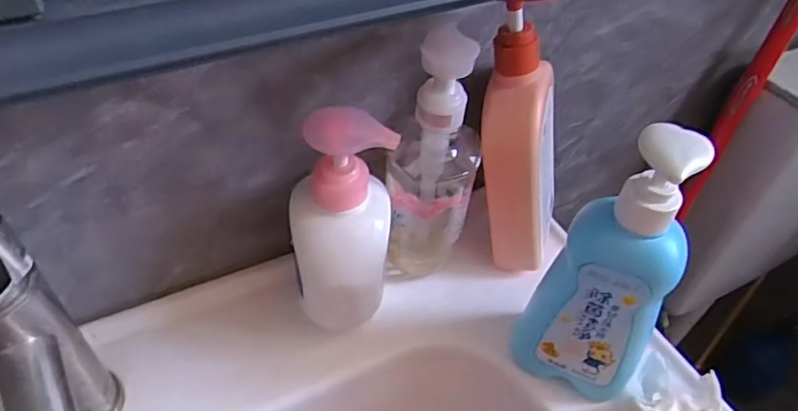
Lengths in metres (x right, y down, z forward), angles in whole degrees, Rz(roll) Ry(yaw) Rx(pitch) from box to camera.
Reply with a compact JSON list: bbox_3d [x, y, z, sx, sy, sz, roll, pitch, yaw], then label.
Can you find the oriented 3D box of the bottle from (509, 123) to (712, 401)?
[{"bbox_3d":[0.126,0.042,0.346,0.077,0.199,0.045,21,47,15],"label":"bottle"}]

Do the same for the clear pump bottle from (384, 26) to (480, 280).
[{"bbox_3d":[0.023,-0.025,0.408,0.061,0.204,0.054,7,45,2],"label":"clear pump bottle"}]

